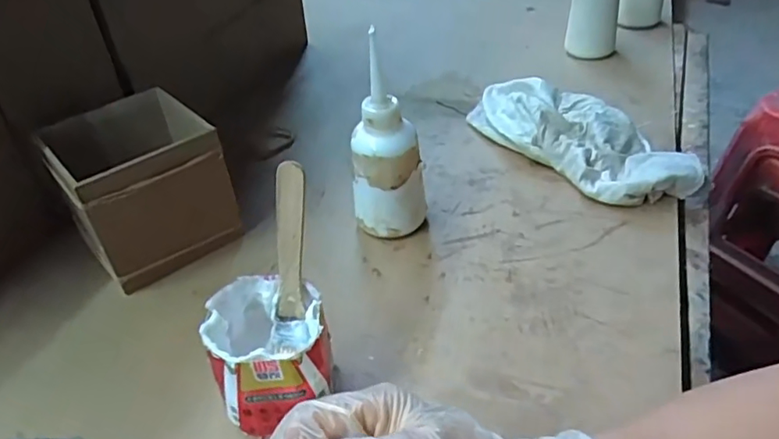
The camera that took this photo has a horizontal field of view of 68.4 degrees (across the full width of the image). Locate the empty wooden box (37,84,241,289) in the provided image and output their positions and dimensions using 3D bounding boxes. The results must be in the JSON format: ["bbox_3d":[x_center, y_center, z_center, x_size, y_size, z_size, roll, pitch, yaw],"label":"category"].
[{"bbox_3d":[-0.211,-0.028,0.487,0.109,0.110,0.118,-32,47,-31],"label":"empty wooden box"}]

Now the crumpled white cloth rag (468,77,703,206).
[{"bbox_3d":[0.178,-0.084,0.562,0.089,0.052,0.239,-25,43,-25],"label":"crumpled white cloth rag"}]

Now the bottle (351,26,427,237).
[{"bbox_3d":[-0.001,-0.056,0.462,0.048,0.160,0.053,26,47,32],"label":"bottle"}]

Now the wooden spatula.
[{"bbox_3d":[-0.061,0.040,0.354,0.018,0.152,0.004,5,14,11],"label":"wooden spatula"}]

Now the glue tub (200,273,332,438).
[{"bbox_3d":[-0.071,0.084,0.357,0.067,0.078,0.069,-2,38,2],"label":"glue tub"}]

